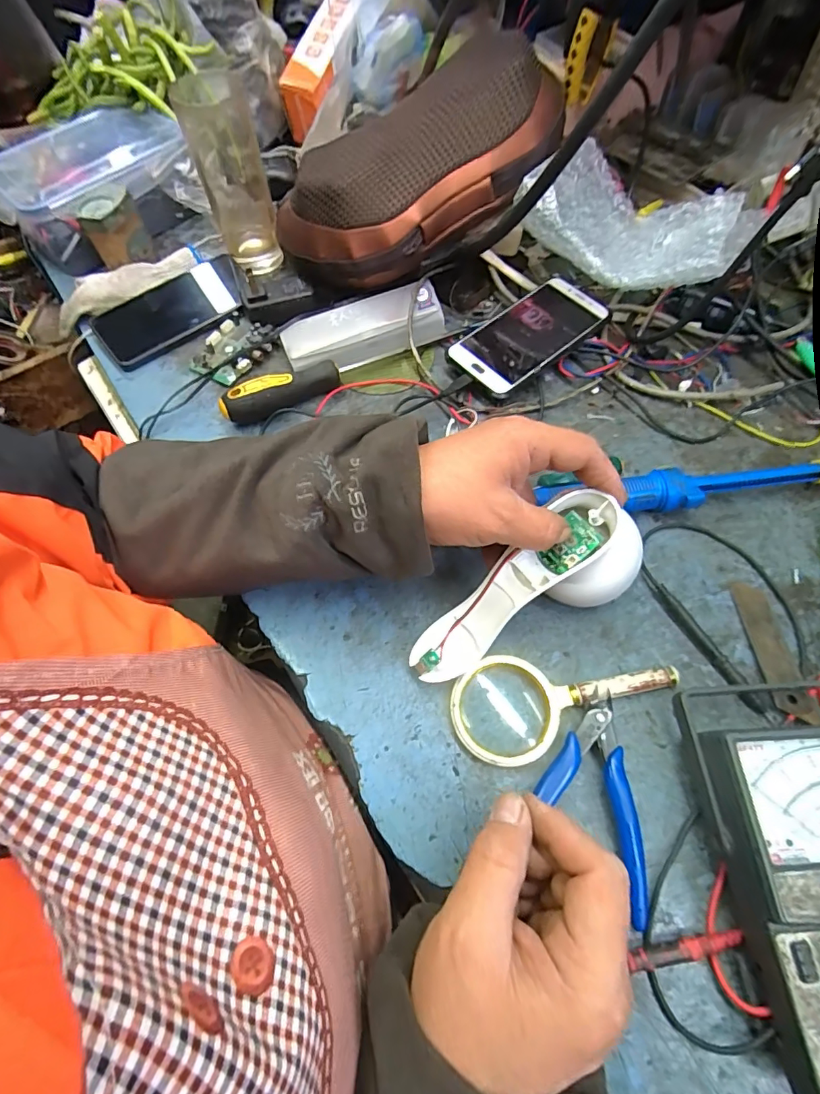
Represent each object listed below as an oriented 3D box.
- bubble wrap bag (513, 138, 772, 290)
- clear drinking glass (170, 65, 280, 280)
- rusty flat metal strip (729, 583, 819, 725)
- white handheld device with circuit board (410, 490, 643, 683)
[{"bbox_3d":[0.186,-0.277,0.412,0.184,0.047,0.100,32,68,16],"label":"bubble wrap bag"},{"bbox_3d":[-0.202,-0.406,0.544,0.072,0.074,0.200,-15,92,-6],"label":"clear drinking glass"},{"bbox_3d":[0.251,0.071,0.335,0.024,0.010,0.097,-1,63,1],"label":"rusty flat metal strip"},{"bbox_3d":[0.072,0.032,0.320,0.163,0.050,0.059,-36,66,8],"label":"white handheld device with circuit board"}]

